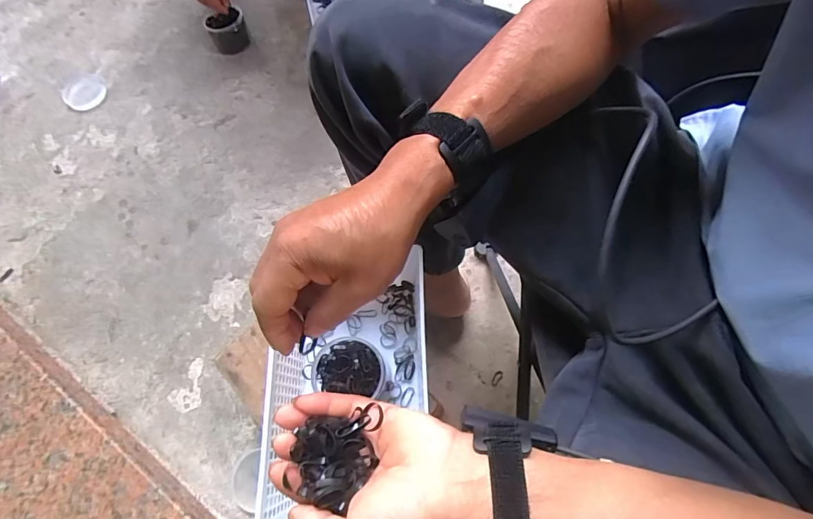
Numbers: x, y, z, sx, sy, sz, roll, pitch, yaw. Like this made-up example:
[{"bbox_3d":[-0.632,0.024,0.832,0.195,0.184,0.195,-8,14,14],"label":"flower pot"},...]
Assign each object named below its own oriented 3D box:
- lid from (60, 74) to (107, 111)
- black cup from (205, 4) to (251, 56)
[{"bbox_3d":[-0.679,-0.353,0.897,0.092,0.006,0.084,-1,70,2],"label":"lid"},{"bbox_3d":[-0.380,-0.492,0.907,0.080,0.070,0.061,-27,72,-8],"label":"black cup"}]

